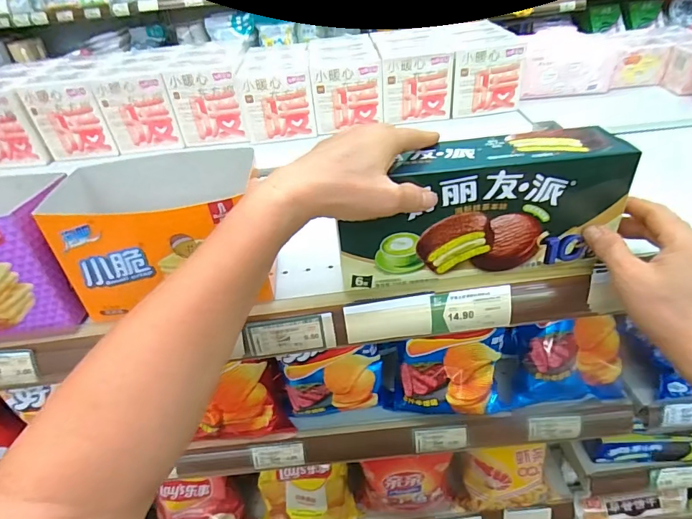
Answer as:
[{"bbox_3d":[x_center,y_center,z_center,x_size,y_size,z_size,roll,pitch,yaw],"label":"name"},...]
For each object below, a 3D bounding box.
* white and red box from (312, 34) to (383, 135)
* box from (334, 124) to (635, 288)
[{"bbox_3d":[-0.003,-0.310,0.730,0.116,0.110,0.171,-6,37,0],"label":"white and red box"},{"bbox_3d":[0.106,-0.042,0.356,0.222,0.112,0.051,-5,37,1],"label":"box"}]

